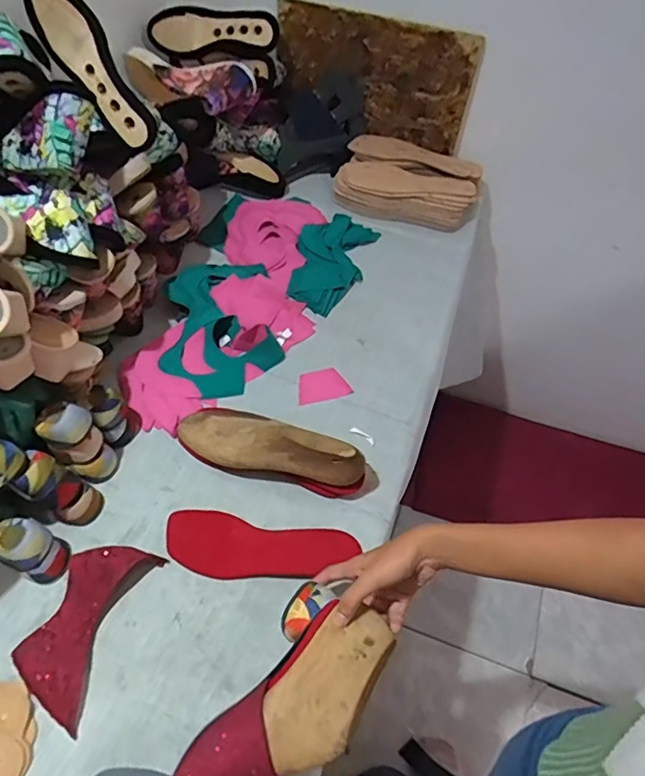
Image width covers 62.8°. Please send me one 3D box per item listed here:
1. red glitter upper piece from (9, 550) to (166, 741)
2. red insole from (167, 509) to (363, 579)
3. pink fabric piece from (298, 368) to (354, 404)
[{"bbox_3d":[-0.266,0.258,0.592,0.101,0.026,0.180,21,57,13],"label":"red glitter upper piece"},{"bbox_3d":[-0.075,0.196,0.643,0.229,0.021,0.078,9,55,5],"label":"red insole"},{"bbox_3d":[0.000,-0.005,0.795,0.077,0.004,0.052,-13,58,-4],"label":"pink fabric piece"}]

